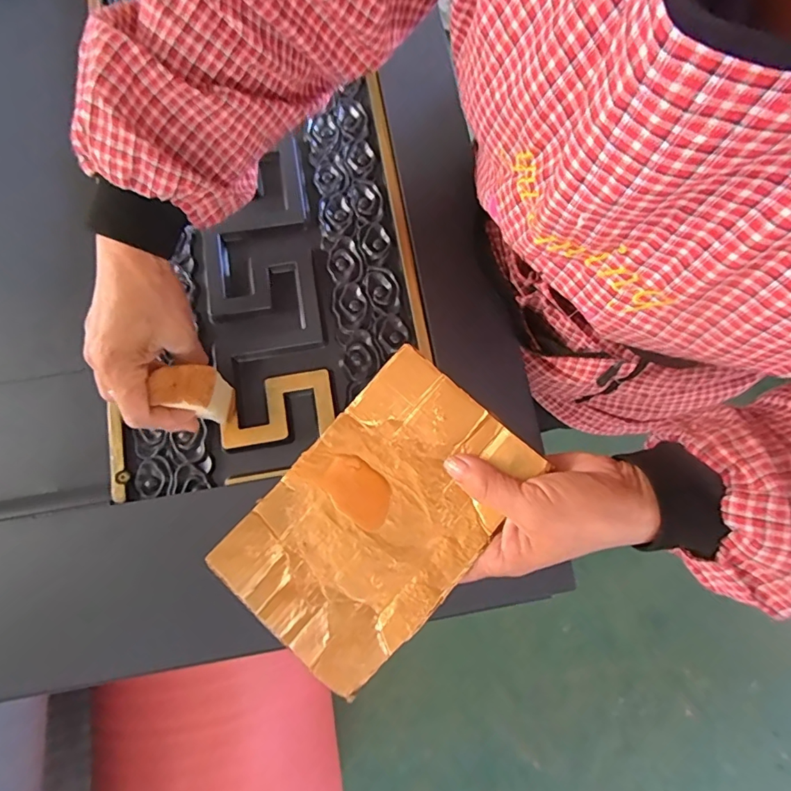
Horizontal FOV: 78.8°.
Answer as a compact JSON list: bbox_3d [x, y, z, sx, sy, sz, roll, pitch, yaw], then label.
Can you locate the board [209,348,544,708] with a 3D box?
[{"bbox_3d":[-0.008,0.066,0.274,0.110,0.015,0.165,41,81,8],"label":"board"}]

